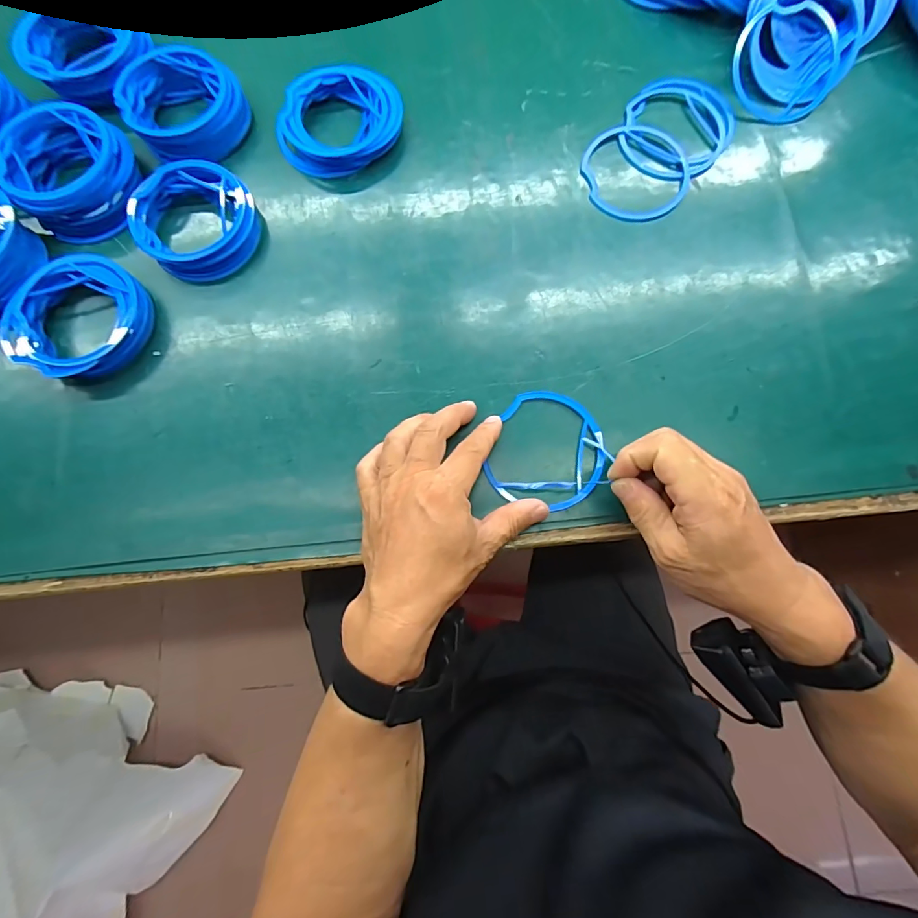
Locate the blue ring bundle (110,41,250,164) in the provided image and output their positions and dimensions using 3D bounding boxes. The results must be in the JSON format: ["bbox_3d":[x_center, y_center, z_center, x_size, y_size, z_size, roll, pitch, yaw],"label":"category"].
[{"bbox_3d":[-0.243,-0.313,0.396,0.092,0.032,0.091,0,78,1],"label":"blue ring bundle"}]

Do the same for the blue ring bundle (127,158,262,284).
[{"bbox_3d":[-0.220,-0.200,0.377,0.095,0.026,0.095,0,78,1],"label":"blue ring bundle"}]

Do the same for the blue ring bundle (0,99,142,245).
[{"bbox_3d":[-0.330,-0.242,0.380,0.095,0.041,0.104,14,79,4],"label":"blue ring bundle"}]

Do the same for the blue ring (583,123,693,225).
[{"bbox_3d":[0.158,-0.256,0.397,0.093,0.004,0.100,0,78,1],"label":"blue ring"}]

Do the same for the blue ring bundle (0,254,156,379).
[{"bbox_3d":[-0.303,-0.112,0.359,0.096,0.032,0.099,3,78,1],"label":"blue ring bundle"}]

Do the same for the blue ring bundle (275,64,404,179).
[{"bbox_3d":[-0.111,-0.304,0.401,0.108,0.022,0.091,-39,80,-7],"label":"blue ring bundle"}]

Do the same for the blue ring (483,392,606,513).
[{"bbox_3d":[0.069,-0.008,0.341,0.083,0.014,0.090,0,74,1],"label":"blue ring"}]

